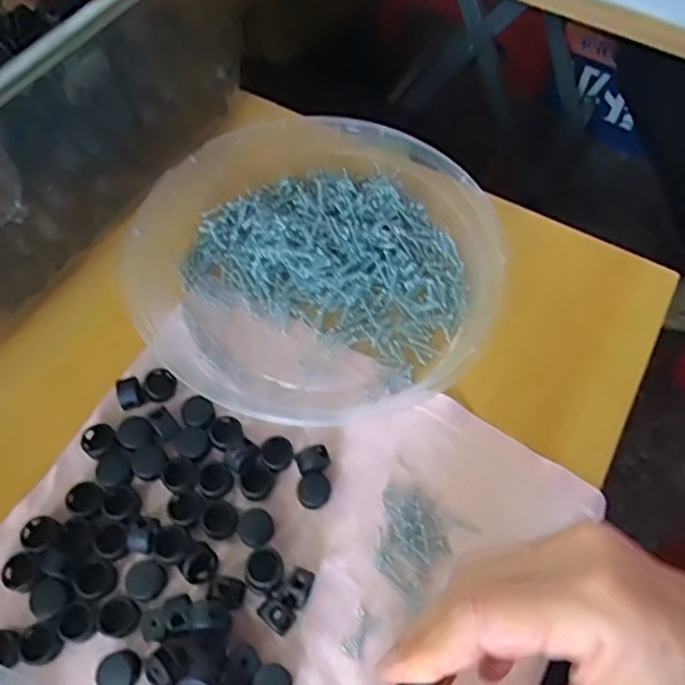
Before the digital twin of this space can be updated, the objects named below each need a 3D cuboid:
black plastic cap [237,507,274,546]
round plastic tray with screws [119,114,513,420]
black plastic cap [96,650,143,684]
[{"bbox_3d":[-0.042,0.090,0.305,0.017,0.006,0.017,1,60,-1],"label":"black plastic cap"},{"bbox_3d":[-0.015,-0.051,0.366,0.203,0.037,0.183,0,60,-2],"label":"round plastic tray with screws"},{"bbox_3d":[-0.096,0.142,0.272,0.016,0.007,0.017,1,60,-1],"label":"black plastic cap"}]

